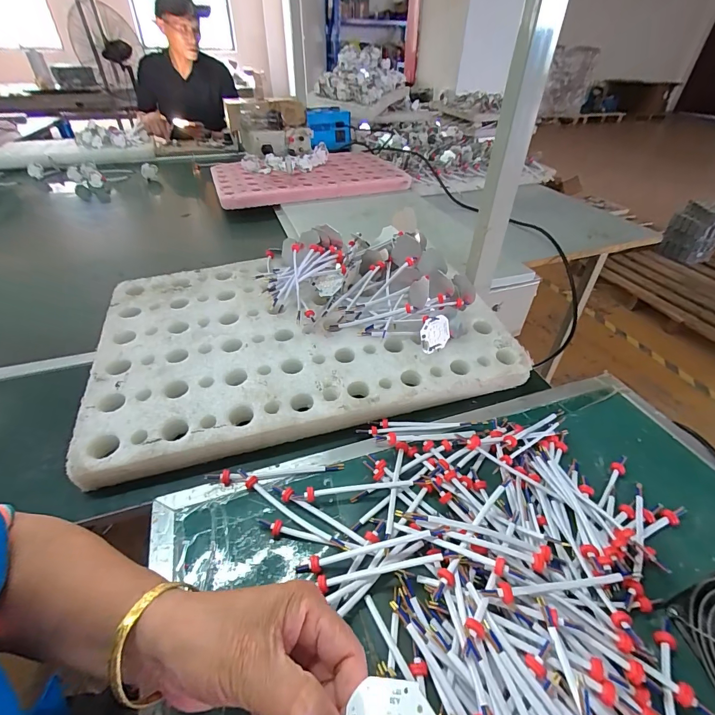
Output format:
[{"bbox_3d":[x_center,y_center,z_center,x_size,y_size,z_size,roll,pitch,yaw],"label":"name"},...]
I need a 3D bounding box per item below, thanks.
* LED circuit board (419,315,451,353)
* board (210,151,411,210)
[{"bbox_3d":[0.103,-0.032,0.489,0.044,0.047,0.004,-27,28,-16],"label":"LED circuit board"},{"bbox_3d":[-0.151,-0.554,1.132,0.549,0.046,0.359,-13,42,-15],"label":"board"}]

